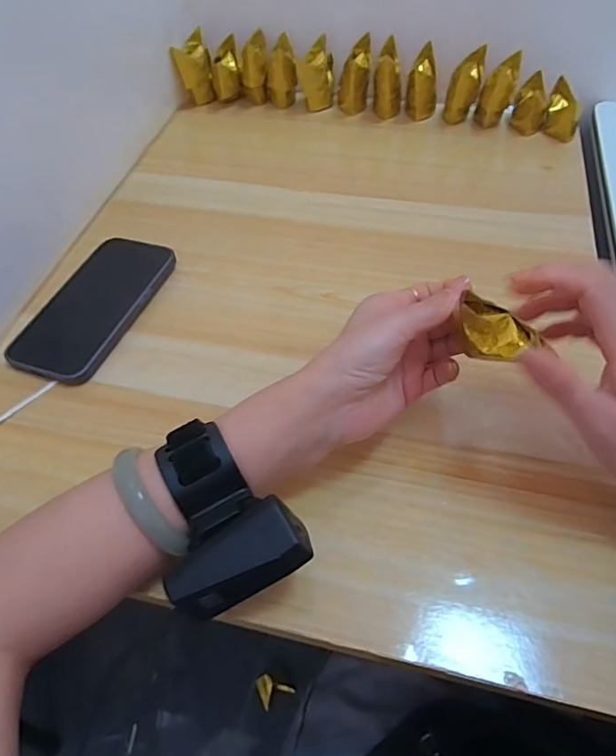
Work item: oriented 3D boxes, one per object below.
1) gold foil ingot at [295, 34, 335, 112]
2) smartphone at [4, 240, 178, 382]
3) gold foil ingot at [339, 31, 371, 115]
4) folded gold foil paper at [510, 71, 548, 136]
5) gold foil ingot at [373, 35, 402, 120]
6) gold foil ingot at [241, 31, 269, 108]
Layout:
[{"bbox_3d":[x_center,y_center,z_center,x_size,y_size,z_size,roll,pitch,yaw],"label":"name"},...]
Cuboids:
[{"bbox_3d":[0.009,-0.348,0.613,0.041,0.067,0.040,1,53,4],"label":"gold foil ingot"},{"bbox_3d":[-0.171,-0.059,0.426,0.075,0.011,0.150,14,55,13],"label":"smartphone"},{"bbox_3d":[0.053,-0.342,0.601,0.035,0.072,0.041,4,54,7],"label":"gold foil ingot"},{"bbox_3d":[0.243,-0.299,0.577,0.032,0.047,0.050,13,55,13],"label":"folded gold foil paper"},{"bbox_3d":[0.091,-0.333,0.593,0.031,0.071,0.042,5,54,7],"label":"gold foil ingot"},{"bbox_3d":[-0.062,-0.361,0.624,0.030,0.077,0.042,-5,53,-1],"label":"gold foil ingot"}]

